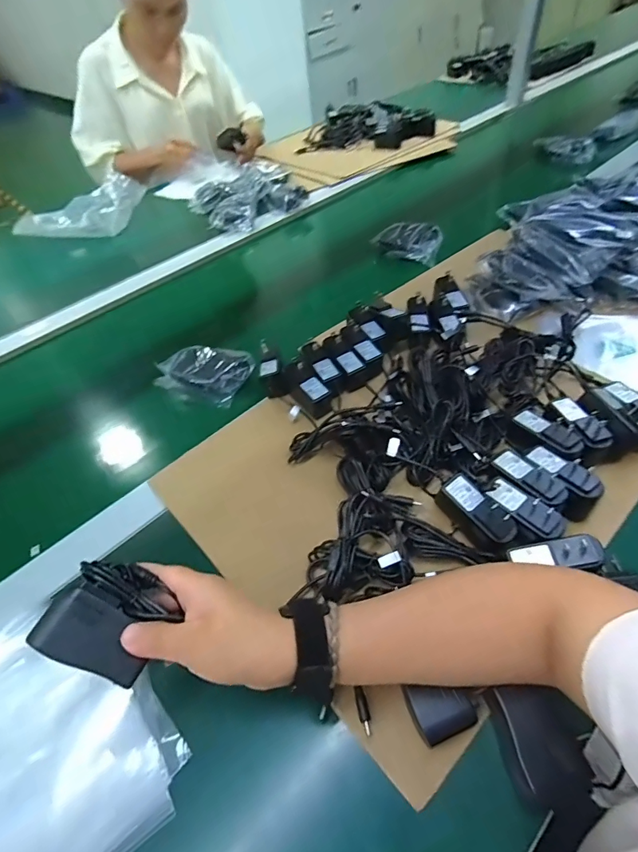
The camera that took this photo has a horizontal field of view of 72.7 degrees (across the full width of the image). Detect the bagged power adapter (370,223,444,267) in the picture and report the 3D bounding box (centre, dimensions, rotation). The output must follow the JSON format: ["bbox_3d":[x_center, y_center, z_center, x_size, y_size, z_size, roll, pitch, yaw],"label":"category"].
[{"bbox_3d":[0.156,-0.331,0.788,0.119,0.040,0.079,14,52,17],"label":"bagged power adapter"}]

